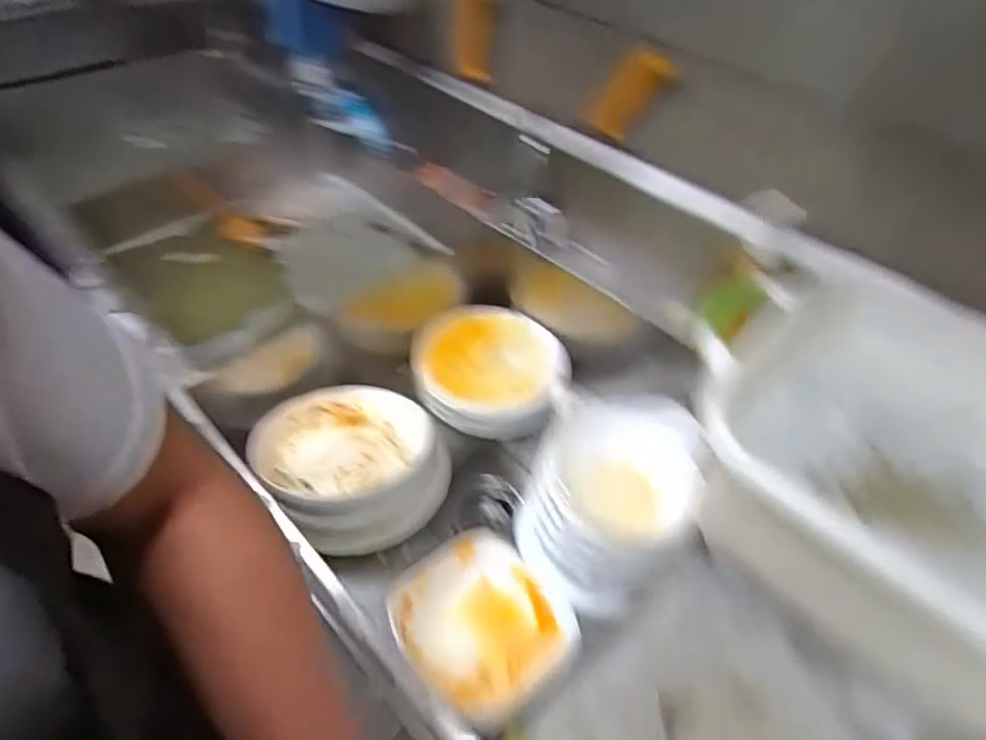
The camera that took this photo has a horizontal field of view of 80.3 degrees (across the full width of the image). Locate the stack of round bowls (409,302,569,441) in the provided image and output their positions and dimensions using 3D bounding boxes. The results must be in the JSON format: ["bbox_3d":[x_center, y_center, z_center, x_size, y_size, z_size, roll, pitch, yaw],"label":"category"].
[{"bbox_3d":[-0.007,-0.005,0.959,0.246,0.063,0.229,17,46,12],"label":"stack of round bowls"}]

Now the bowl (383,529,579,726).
[{"bbox_3d":[-0.009,0.244,0.564,0.155,0.045,0.157,-31,55,-30],"label":"bowl"}]

